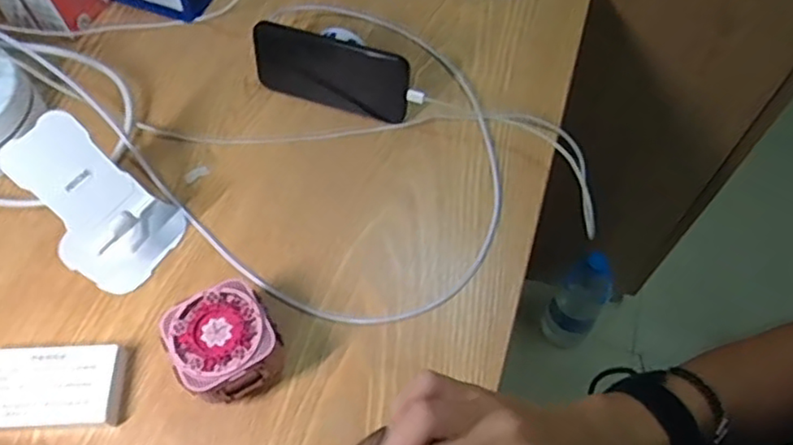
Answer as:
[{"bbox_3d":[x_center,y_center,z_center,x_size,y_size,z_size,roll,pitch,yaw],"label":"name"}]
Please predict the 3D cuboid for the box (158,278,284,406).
[{"bbox_3d":[-0.120,0.090,0.457,0.071,0.056,0.074,-31,66,-16],"label":"box"}]

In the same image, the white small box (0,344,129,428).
[{"bbox_3d":[-0.251,0.119,0.460,0.106,0.021,0.055,-2,61,-1],"label":"white small box"}]

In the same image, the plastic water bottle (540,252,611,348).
[{"bbox_3d":[0.322,0.132,1.117,0.085,0.301,0.088,36,67,20],"label":"plastic water bottle"}]

